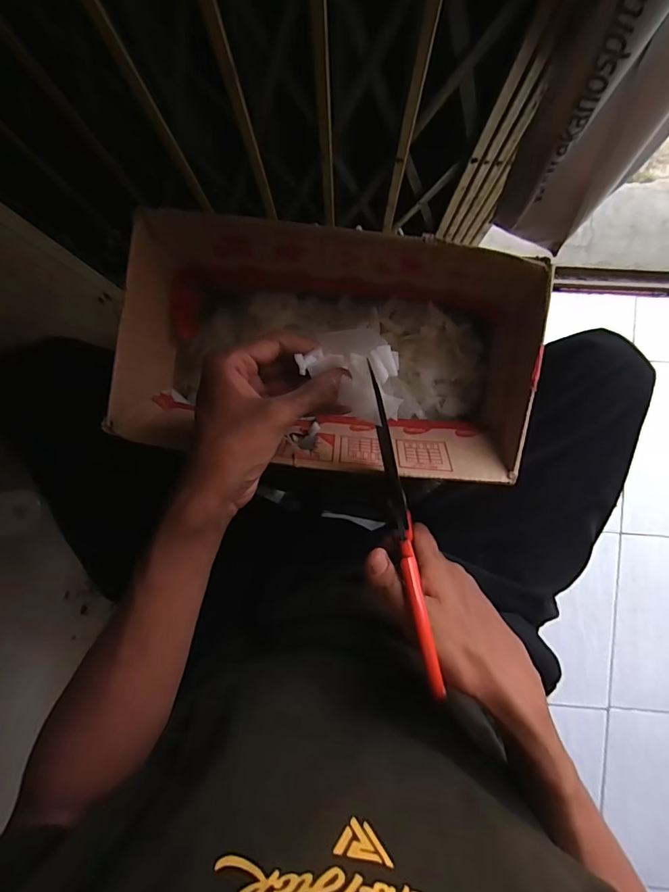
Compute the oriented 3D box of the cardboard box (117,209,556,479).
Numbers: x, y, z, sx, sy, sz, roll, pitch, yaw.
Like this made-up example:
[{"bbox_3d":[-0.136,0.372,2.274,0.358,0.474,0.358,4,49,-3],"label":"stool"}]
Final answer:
[{"bbox_3d":[-0.004,-0.071,0.413,0.312,0.152,0.181,8,90,2],"label":"cardboard box"}]

